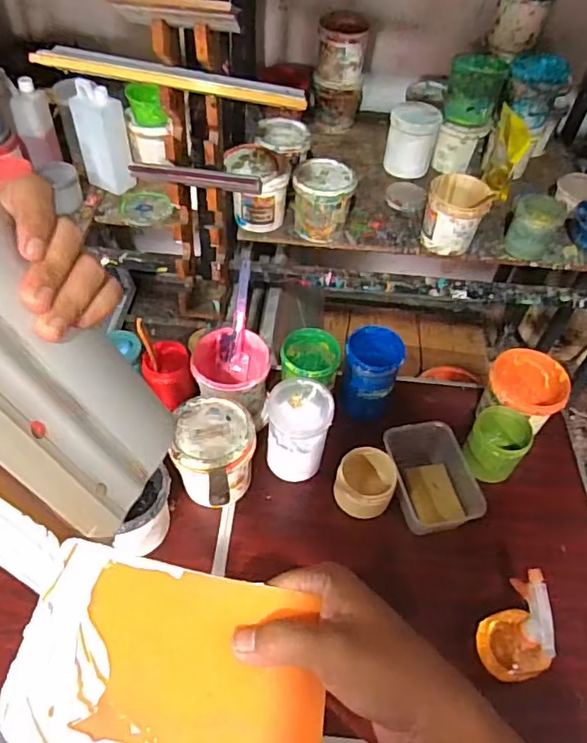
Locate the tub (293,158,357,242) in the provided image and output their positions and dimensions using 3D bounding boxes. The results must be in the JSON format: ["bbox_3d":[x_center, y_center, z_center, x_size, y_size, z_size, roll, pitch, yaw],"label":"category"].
[{"bbox_3d":[0.062,-0.362,1.163,0.119,0.119,0.130,2,50,-3],"label":"tub"}]

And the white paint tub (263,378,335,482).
[{"bbox_3d":[0.005,0.091,0.878,0.101,0.153,0.093,2,50,-3],"label":"white paint tub"}]

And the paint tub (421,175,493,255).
[{"bbox_3d":[0.337,-0.331,1.162,0.122,0.130,0.119,17,51,9],"label":"paint tub"}]

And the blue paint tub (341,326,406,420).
[{"bbox_3d":[0.131,0.006,0.958,0.096,0.127,0.108,8,50,1],"label":"blue paint tub"}]

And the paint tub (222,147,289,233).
[{"bbox_3d":[-0.076,-0.381,1.162,0.125,0.136,0.115,2,50,-3],"label":"paint tub"}]

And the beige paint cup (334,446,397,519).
[{"bbox_3d":[0.112,0.176,0.869,0.089,0.072,0.100,19,51,11],"label":"beige paint cup"}]

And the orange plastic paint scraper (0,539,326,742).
[{"bbox_3d":[-0.055,0.142,0.266,0.139,0.030,0.095,8,50,2],"label":"orange plastic paint scraper"}]

